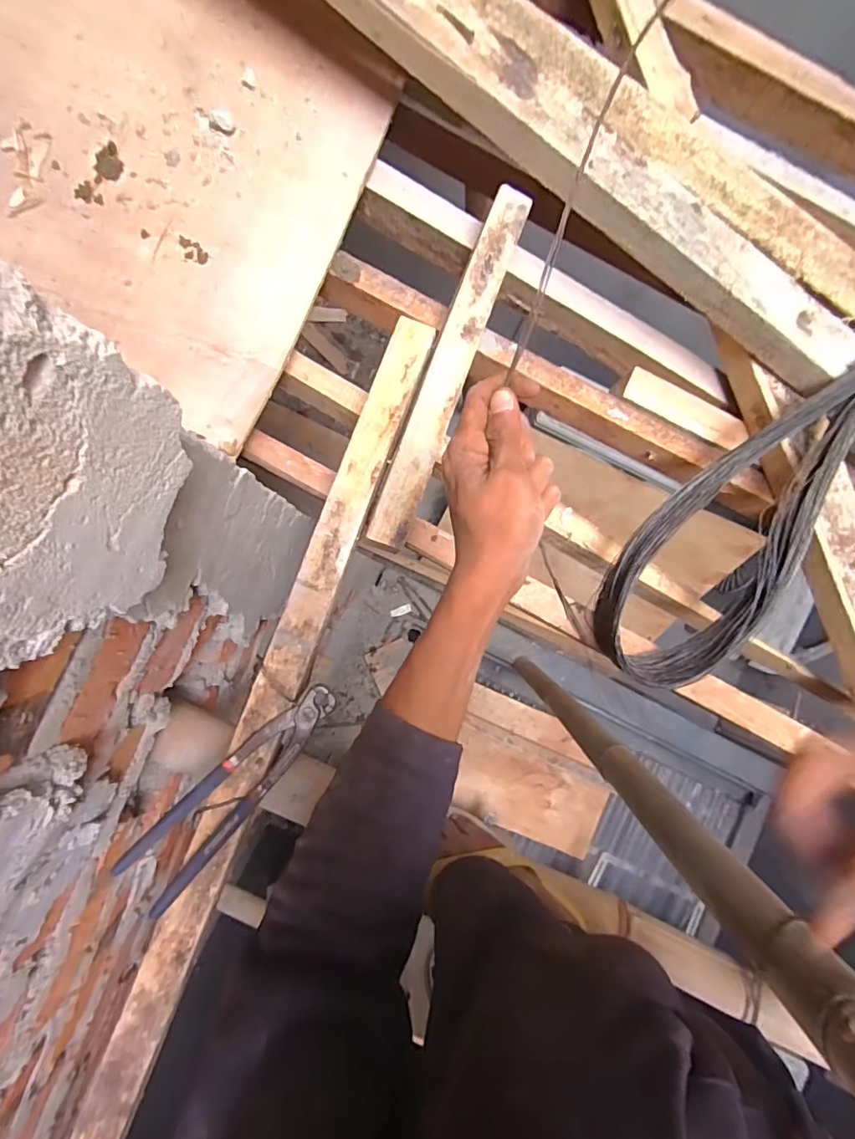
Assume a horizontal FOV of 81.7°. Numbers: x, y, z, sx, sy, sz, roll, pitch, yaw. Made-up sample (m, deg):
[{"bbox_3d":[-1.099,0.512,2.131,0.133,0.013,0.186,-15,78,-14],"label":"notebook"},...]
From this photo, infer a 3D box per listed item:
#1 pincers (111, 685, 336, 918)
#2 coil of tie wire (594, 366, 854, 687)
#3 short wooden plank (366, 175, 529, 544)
[{"bbox_3d":[-0.159,0.183,0.415,0.210,0.029,0.054,-44,91,-3],"label":"pincers"},{"bbox_3d":[0.318,-0.072,0.489,0.137,0.105,0.426,38,87,-2],"label":"coil of tie wire"},{"bbox_3d":[0.022,-0.193,0.467,0.039,0.024,0.363,20,88,-2],"label":"short wooden plank"}]

